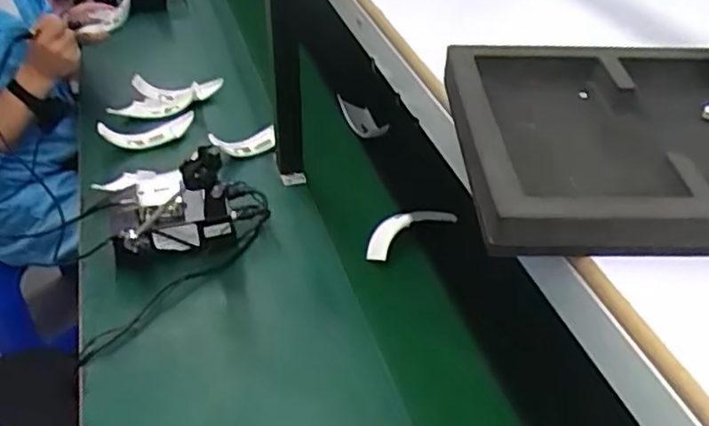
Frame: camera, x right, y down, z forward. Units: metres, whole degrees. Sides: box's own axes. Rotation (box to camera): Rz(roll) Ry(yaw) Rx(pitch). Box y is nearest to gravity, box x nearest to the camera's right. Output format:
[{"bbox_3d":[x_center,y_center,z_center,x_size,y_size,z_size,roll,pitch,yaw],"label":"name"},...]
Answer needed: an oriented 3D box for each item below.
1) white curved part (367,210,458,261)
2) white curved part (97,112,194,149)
[{"bbox_3d":[0.089,0.027,1.073,0.170,0.058,0.042,-24,46,-28],"label":"white curved part"},{"bbox_3d":[-0.392,-0.158,1.272,0.188,0.030,0.070,-17,48,-29],"label":"white curved part"}]

